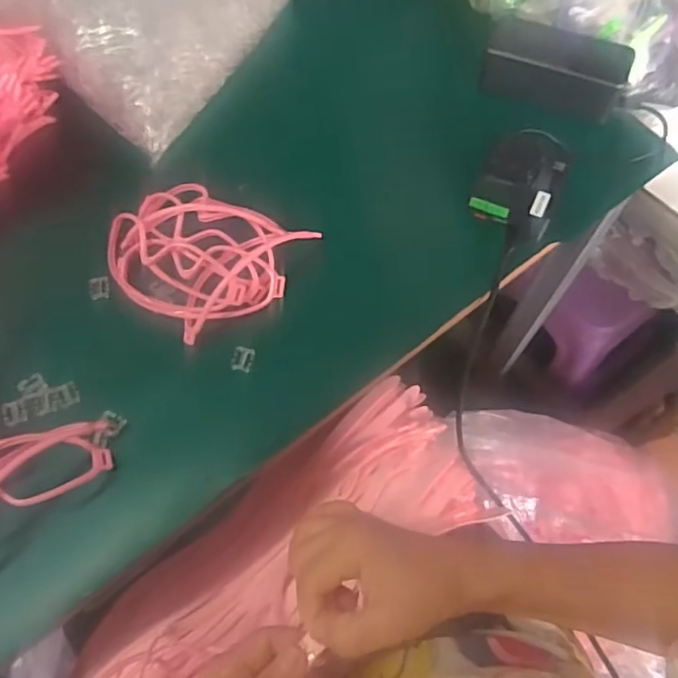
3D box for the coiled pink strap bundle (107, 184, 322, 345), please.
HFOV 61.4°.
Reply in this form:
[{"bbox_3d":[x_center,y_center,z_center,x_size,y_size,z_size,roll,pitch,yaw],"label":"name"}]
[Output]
[{"bbox_3d":[-0.111,-0.081,0.478,0.154,0.041,0.136,-35,70,-13],"label":"coiled pink strap bundle"}]

